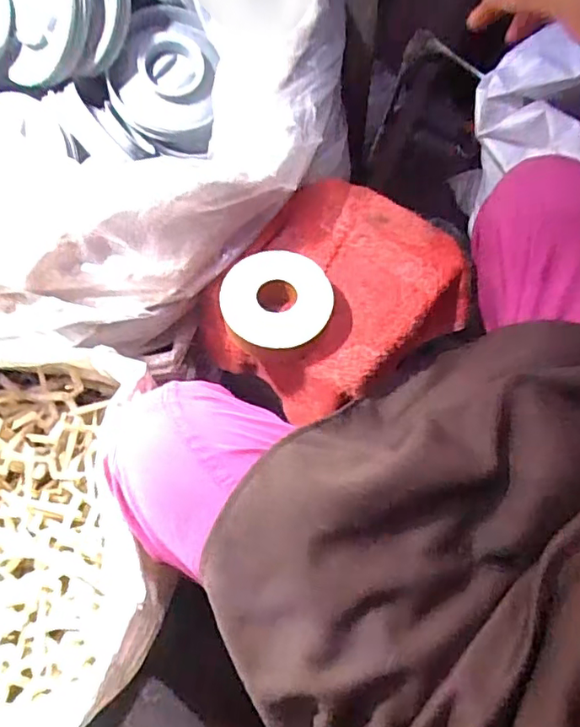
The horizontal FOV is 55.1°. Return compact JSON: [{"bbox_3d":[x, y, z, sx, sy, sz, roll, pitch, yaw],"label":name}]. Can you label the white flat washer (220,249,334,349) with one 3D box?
[{"bbox_3d":[-0.011,-0.059,0.509,0.101,0.011,0.093,3,70,-9],"label":"white flat washer"}]

